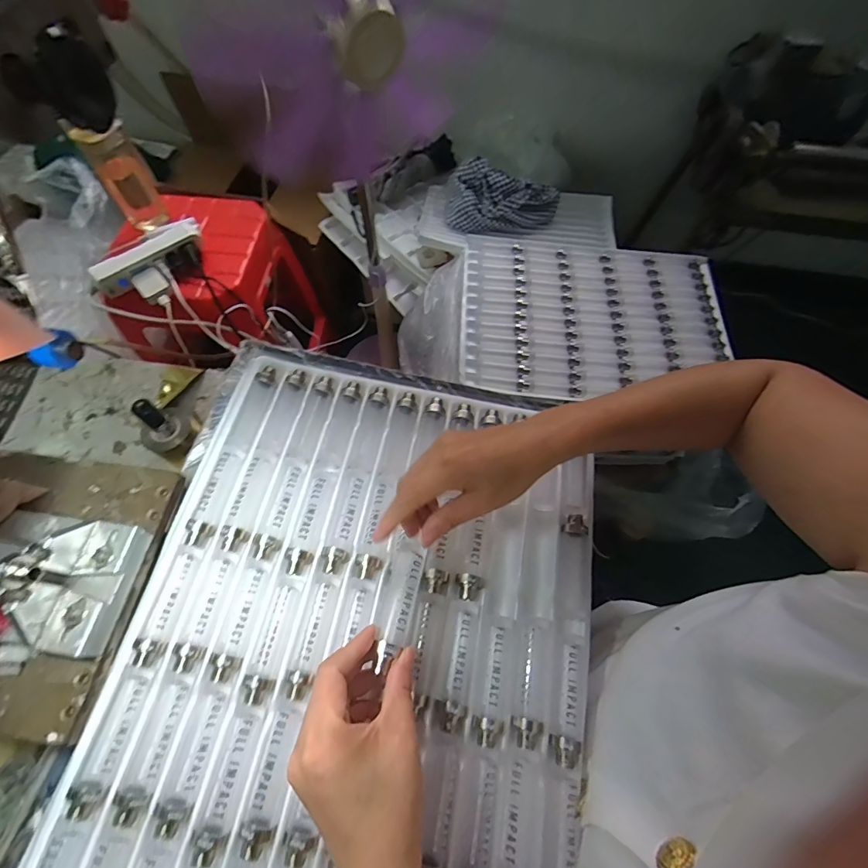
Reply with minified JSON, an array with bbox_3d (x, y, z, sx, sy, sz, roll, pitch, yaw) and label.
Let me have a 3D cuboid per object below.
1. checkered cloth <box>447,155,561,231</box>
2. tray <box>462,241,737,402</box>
[{"bbox_3d":[0.161,-0.526,0.965,0.247,0.124,0.114,5,63,1],"label":"checkered cloth"},{"bbox_3d":[0.279,-0.215,0.750,0.452,0.017,0.337,-1,63,-2],"label":"tray"}]

